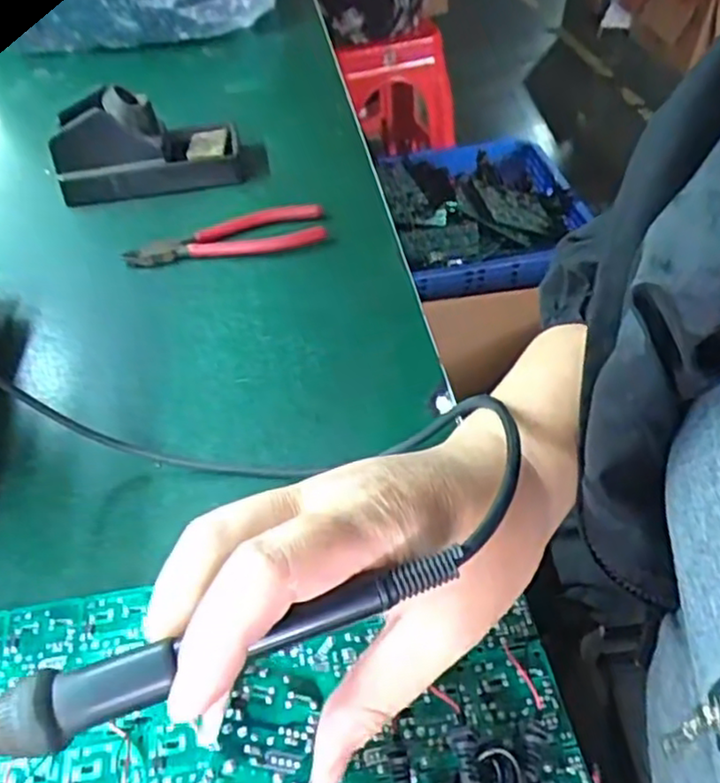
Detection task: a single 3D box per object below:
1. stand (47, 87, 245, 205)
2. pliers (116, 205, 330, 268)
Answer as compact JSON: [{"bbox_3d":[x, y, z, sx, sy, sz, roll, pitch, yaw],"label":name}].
[{"bbox_3d":[-0.173,-0.200,0.554,0.142,0.078,0.043,-16,49,-10],"label":"stand"},{"bbox_3d":[-0.099,-0.114,0.518,0.147,0.012,0.044,-16,49,-10],"label":"pliers"}]

